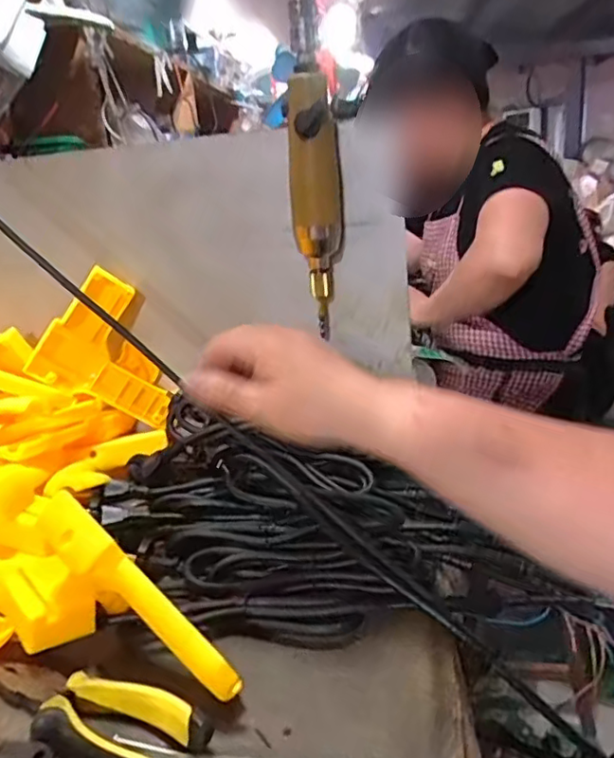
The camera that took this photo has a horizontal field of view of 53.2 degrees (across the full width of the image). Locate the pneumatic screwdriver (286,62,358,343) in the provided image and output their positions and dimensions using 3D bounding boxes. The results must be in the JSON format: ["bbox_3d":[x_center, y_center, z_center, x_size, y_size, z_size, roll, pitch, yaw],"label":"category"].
[{"bbox_3d":[0.012,-0.145,0.518,0.048,0.203,0.052,2,23,7],"label":"pneumatic screwdriver"}]

